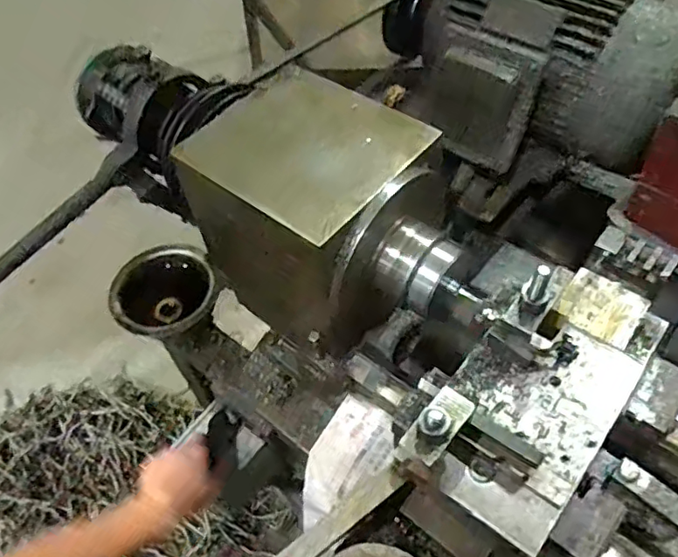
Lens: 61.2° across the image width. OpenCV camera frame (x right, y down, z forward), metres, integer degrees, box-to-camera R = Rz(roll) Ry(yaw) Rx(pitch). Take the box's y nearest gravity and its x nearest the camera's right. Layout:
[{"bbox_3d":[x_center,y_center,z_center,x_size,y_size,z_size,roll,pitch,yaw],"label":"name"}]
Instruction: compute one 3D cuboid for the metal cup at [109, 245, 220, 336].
[{"bbox_3d":[-0.212,0.023,0.721,0.130,0.061,0.120,-2,52,3],"label":"metal cup"}]

